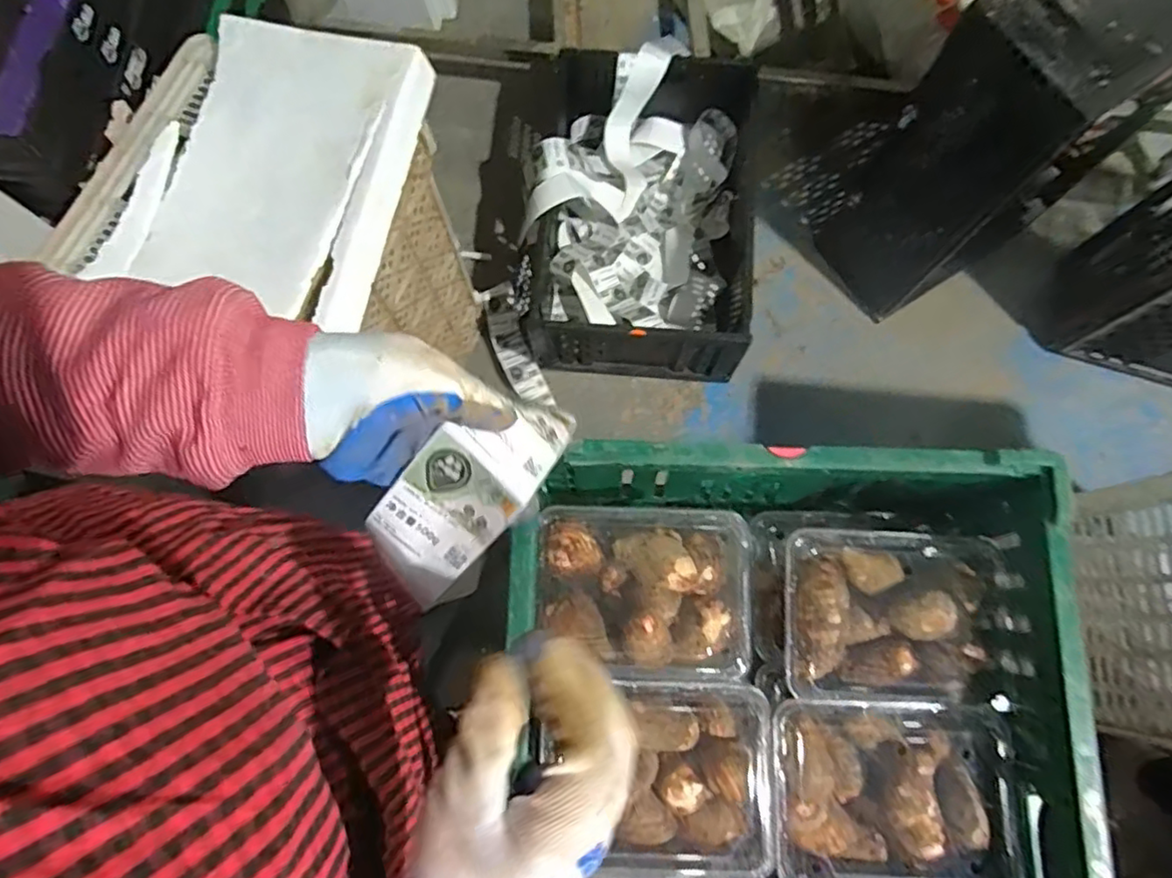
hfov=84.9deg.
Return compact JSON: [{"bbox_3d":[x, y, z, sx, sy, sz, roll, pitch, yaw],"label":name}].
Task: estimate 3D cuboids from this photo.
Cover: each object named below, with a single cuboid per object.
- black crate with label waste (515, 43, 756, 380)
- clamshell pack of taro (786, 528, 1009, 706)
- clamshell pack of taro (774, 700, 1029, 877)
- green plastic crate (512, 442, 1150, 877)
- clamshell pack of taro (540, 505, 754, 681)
[{"bbox_3d":[0.099,-0.445,1.302,0.463,0.231,0.610,2,76,1],"label":"black crate with label waste"},{"bbox_3d":[0.250,0.140,0.514,0.174,0.052,0.129,2,76,1],"label":"clamshell pack of taro"},{"bbox_3d":[0.231,0.267,0.488,0.179,0.052,0.130,1,76,1],"label":"clamshell pack of taro"},{"bbox_3d":[0.140,0.306,0.465,0.378,0.160,0.586,3,76,1],"label":"green plastic crate"},{"bbox_3d":[0.050,0.123,0.518,0.170,0.051,0.129,2,76,1],"label":"clamshell pack of taro"}]

